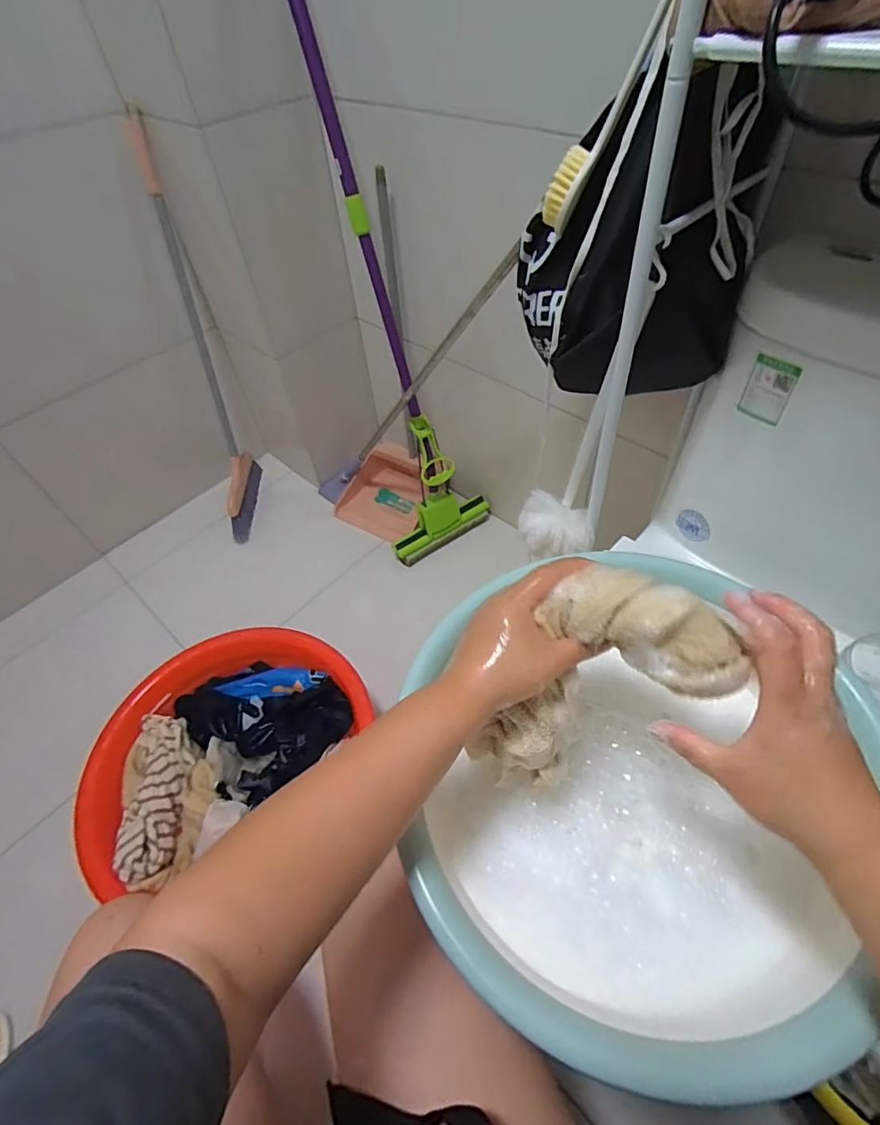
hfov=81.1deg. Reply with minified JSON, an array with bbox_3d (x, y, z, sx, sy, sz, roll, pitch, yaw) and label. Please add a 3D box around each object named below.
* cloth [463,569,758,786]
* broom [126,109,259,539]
[{"bbox_3d":[0.107,0.079,0.377,0.159,0.134,0.100,-13,53,-6],"label":"cloth"},{"bbox_3d":[-0.577,-0.507,1.269,0.067,0.910,0.234,-7,28,-1],"label":"broom"}]

